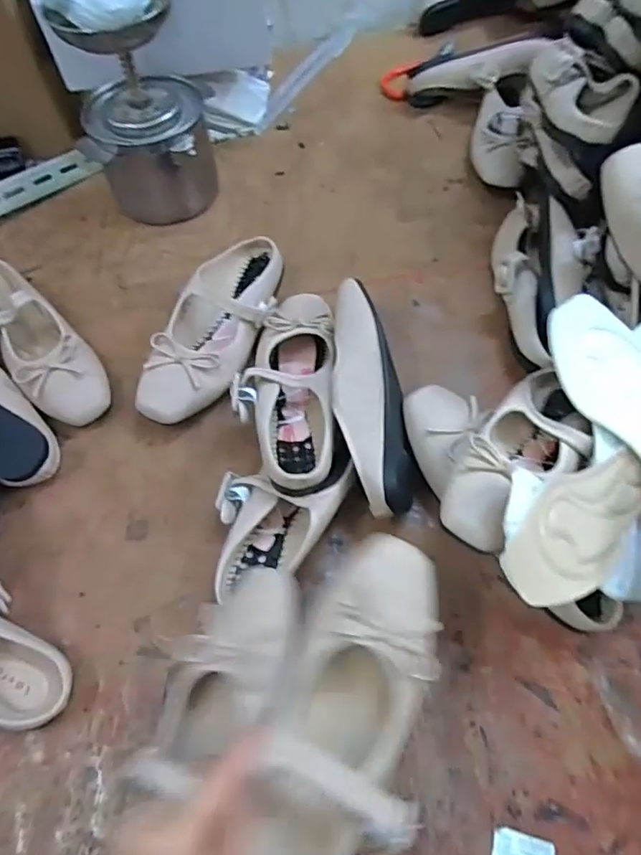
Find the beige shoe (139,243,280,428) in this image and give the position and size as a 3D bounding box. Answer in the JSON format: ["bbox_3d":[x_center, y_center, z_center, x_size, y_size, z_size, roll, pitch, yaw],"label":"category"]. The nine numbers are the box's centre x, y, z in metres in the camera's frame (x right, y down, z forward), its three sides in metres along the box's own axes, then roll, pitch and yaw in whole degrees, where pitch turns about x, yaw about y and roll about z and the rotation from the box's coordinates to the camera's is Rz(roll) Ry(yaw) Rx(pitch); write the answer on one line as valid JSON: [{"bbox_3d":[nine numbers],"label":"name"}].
[{"bbox_3d":[-0.105,-0.105,0.578,0.092,0.050,0.240,21,64,13],"label":"beige shoe"}]

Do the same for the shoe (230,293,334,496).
[{"bbox_3d":[-0.032,-0.039,0.527,0.087,0.066,0.226,0,61,2],"label":"shoe"}]

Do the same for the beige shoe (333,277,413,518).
[{"bbox_3d":[0.045,-0.028,0.514,0.063,0.075,0.226,-3,61,0],"label":"beige shoe"}]

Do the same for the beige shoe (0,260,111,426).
[{"bbox_3d":[-0.304,-0.094,0.570,0.072,0.057,0.240,-40,67,-18],"label":"beige shoe"}]

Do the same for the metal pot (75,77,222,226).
[{"bbox_3d":[-0.199,-0.326,0.658,0.135,0.128,0.115,3,61,4],"label":"metal pot"}]

